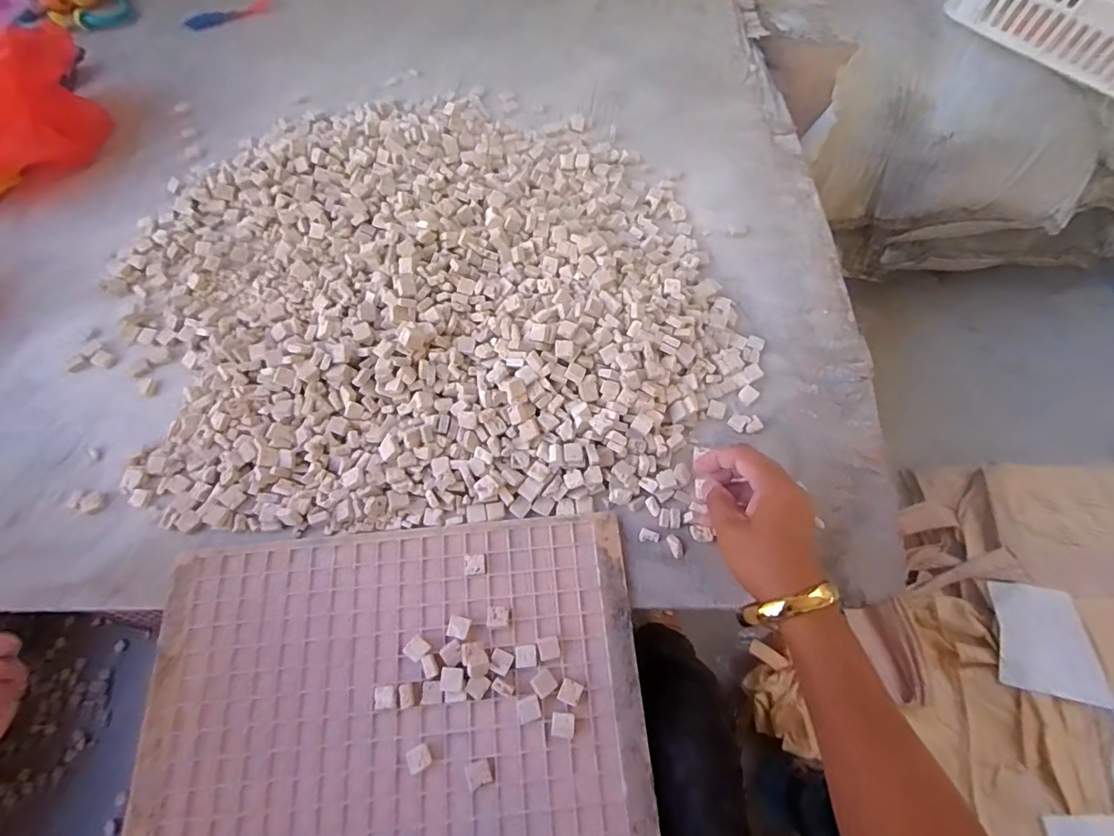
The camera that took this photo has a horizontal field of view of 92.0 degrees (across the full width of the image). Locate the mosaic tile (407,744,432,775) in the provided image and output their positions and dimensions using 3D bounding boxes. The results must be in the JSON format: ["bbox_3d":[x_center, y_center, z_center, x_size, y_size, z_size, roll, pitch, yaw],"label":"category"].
[{"bbox_3d":[-0.094,0.231,0.364,0.015,0.006,0.014,-28,69,-13],"label":"mosaic tile"}]

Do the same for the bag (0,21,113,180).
[{"bbox_3d":[-0.591,-0.332,0.595,0.076,0.101,0.236,19,66,7],"label":"bag"}]

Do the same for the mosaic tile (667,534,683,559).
[{"bbox_3d":[0.096,0.103,0.434,0.010,0.004,0.020,-19,67,-9],"label":"mosaic tile"}]

